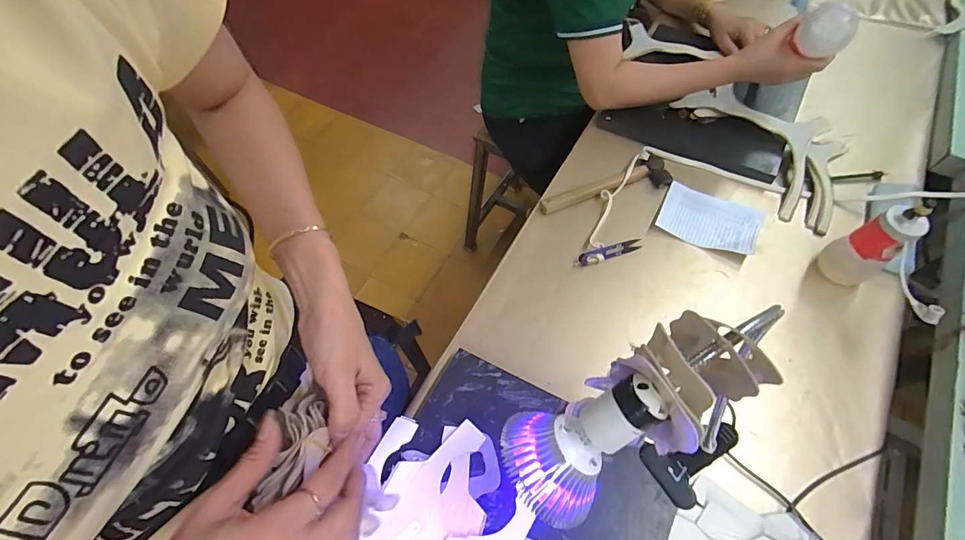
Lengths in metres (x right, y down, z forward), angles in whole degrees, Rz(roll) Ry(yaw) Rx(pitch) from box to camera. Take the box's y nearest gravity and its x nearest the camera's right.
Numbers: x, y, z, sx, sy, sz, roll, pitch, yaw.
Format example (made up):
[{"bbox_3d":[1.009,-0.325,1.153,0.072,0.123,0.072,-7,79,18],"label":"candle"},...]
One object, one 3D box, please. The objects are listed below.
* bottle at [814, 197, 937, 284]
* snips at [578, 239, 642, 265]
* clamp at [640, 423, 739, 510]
[{"bbox_3d":[0.521,-0.037,0.567,0.053,0.146,0.063,-29,64,-12],"label":"bottle"},{"bbox_3d":[0.195,-0.028,0.654,0.100,0.015,0.017,-15,62,-5],"label":"snips"},{"bbox_3d":[0.242,0.215,0.494,0.099,0.043,0.072,-29,64,-12],"label":"clamp"}]

